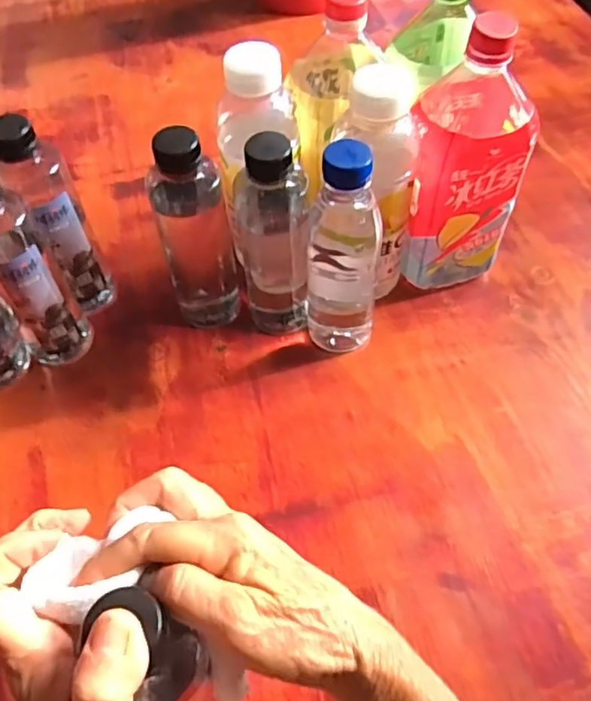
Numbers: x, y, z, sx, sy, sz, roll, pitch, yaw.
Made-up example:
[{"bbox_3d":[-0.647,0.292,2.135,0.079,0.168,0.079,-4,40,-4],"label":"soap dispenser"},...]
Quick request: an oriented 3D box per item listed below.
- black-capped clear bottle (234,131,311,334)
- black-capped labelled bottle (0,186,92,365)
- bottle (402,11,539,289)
[{"bbox_3d":[-0.016,-0.084,0.457,0.052,0.171,0.052,-9,56,-3],"label":"black-capped clear bottle"},{"bbox_3d":[-0.205,-0.055,0.451,0.051,0.178,0.044,-35,61,-19],"label":"black-capped labelled bottle"},{"bbox_3d":[0.137,-0.146,0.472,0.083,0.214,0.097,16,58,14],"label":"bottle"}]

